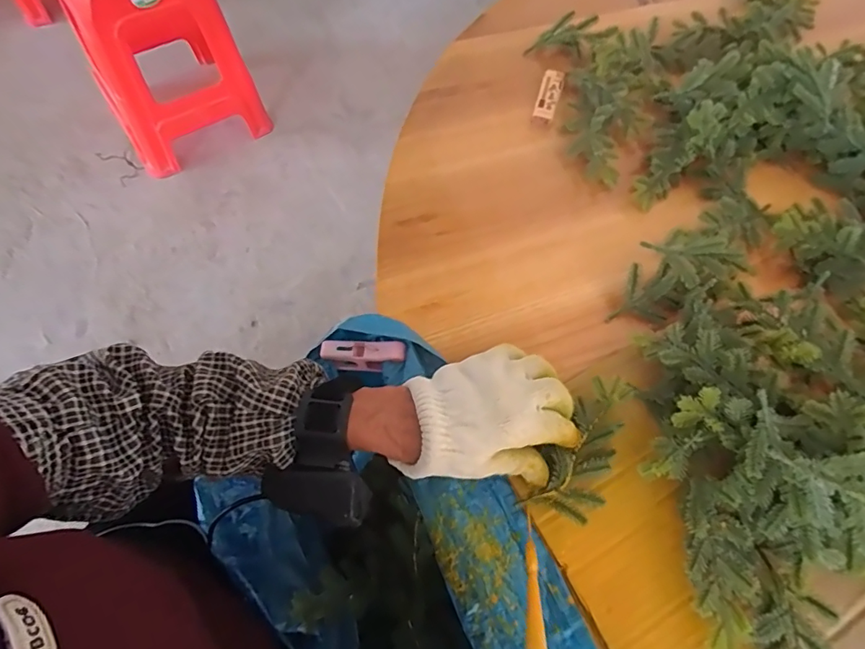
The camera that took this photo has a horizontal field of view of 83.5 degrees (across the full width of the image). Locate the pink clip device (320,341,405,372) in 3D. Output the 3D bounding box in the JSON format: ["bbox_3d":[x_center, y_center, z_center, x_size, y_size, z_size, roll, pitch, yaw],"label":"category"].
[{"bbox_3d":[-0.058,0.027,0.402,0.068,0.019,0.024,2,64,-3],"label":"pink clip device"}]

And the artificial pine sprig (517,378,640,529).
[{"bbox_3d":[0.113,0.092,0.361,0.049,0.025,0.114,29,75,10],"label":"artificial pine sprig"}]

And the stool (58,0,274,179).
[{"bbox_3d":[-0.692,-0.708,1.230,0.356,0.468,0.314,-28,69,-16],"label":"stool"}]

